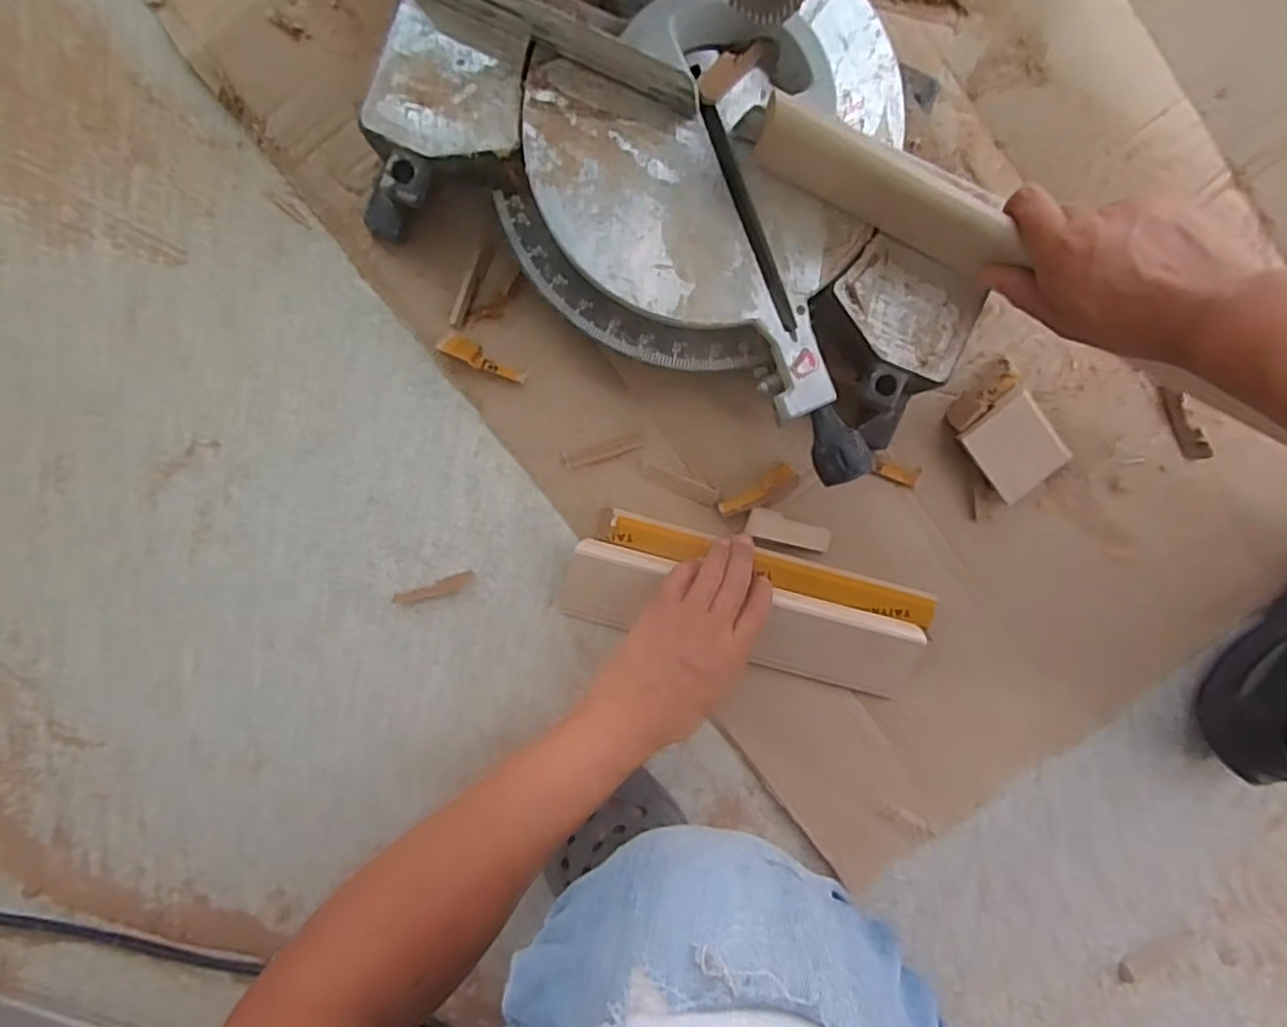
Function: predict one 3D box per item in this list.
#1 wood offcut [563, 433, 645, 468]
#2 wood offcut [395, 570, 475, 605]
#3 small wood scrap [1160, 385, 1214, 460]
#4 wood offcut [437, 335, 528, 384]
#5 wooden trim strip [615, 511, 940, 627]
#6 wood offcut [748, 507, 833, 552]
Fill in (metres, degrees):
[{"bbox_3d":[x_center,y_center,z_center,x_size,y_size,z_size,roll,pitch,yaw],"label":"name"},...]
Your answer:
[{"bbox_3d":[-0.033,-0.052,0.576,0.067,0.004,0.014,-14,99,1],"label":"wood offcut"},{"bbox_3d":[-0.179,0.066,0.593,0.069,0.008,0.014,-16,99,1],"label":"wood offcut"},{"bbox_3d":[0.452,-0.074,0.576,0.018,0.012,0.066,-24,98,2],"label":"small wood scrap"},{"bbox_3d":[-0.129,-0.123,0.557,0.070,0.014,0.017,28,97,-5],"label":"wood offcut"},{"bbox_3d":[0.107,0.046,0.573,0.278,0.014,0.028,15,98,-3],"label":"wooden trim strip"},{"bbox_3d":[0.122,0.015,0.580,0.071,0.004,0.023,15,98,-3],"label":"wood offcut"}]

